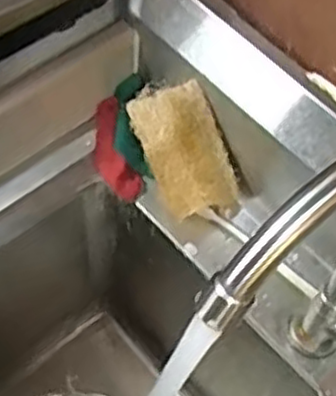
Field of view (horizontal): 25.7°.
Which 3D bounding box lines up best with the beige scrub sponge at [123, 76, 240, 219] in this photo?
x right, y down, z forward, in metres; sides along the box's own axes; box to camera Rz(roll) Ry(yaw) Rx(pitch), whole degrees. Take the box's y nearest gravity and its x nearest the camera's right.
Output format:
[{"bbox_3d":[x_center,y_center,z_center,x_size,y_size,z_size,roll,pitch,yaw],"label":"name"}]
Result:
[{"bbox_3d":[0.015,-0.036,0.605,0.062,0.012,0.115,-24,101,-2],"label":"beige scrub sponge"}]

